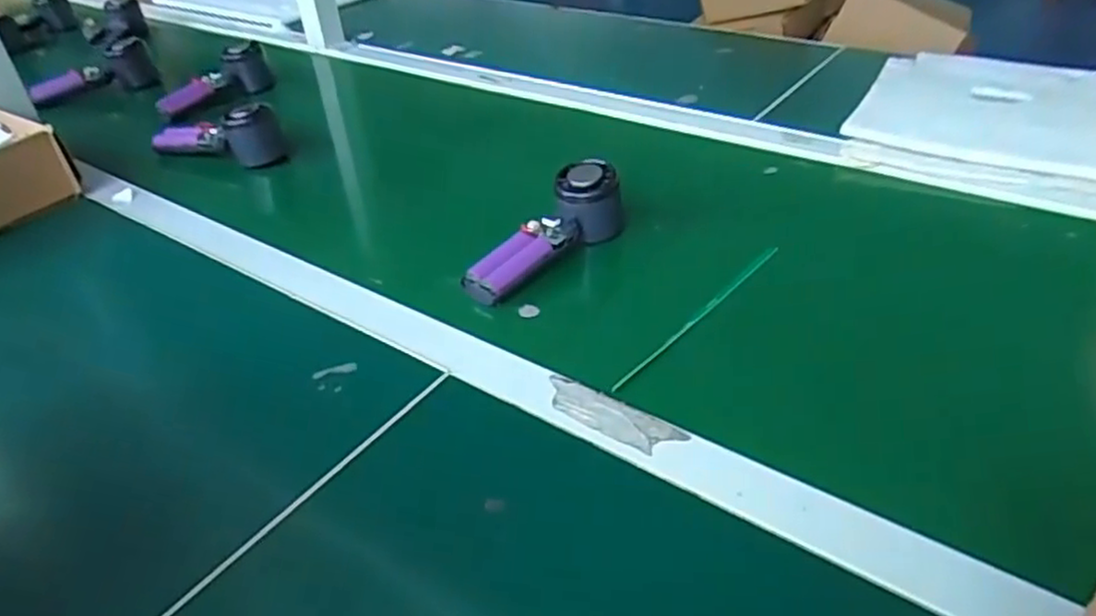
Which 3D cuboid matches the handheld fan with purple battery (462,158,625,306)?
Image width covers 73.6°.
[{"bbox_3d":[-0.005,-0.066,0.603,0.154,0.061,0.045,-32,48,-32],"label":"handheld fan with purple battery"}]

